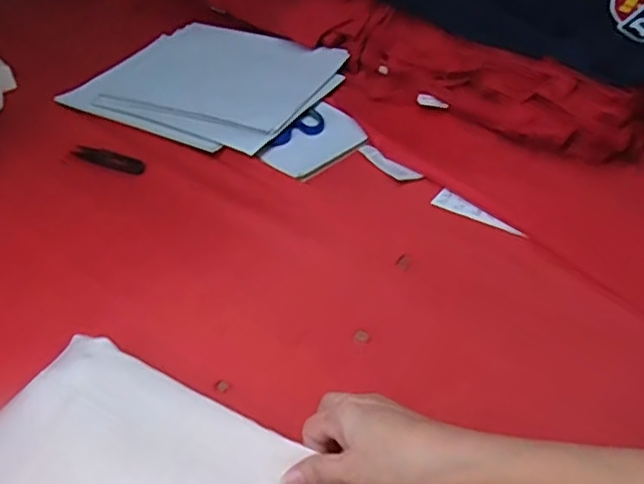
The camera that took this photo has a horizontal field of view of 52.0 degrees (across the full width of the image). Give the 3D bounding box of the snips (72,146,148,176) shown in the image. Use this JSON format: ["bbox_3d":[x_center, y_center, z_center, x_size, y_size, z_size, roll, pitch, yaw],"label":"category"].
[{"bbox_3d":[-0.238,-0.092,0.739,0.098,0.005,0.026,21,48,22],"label":"snips"}]

